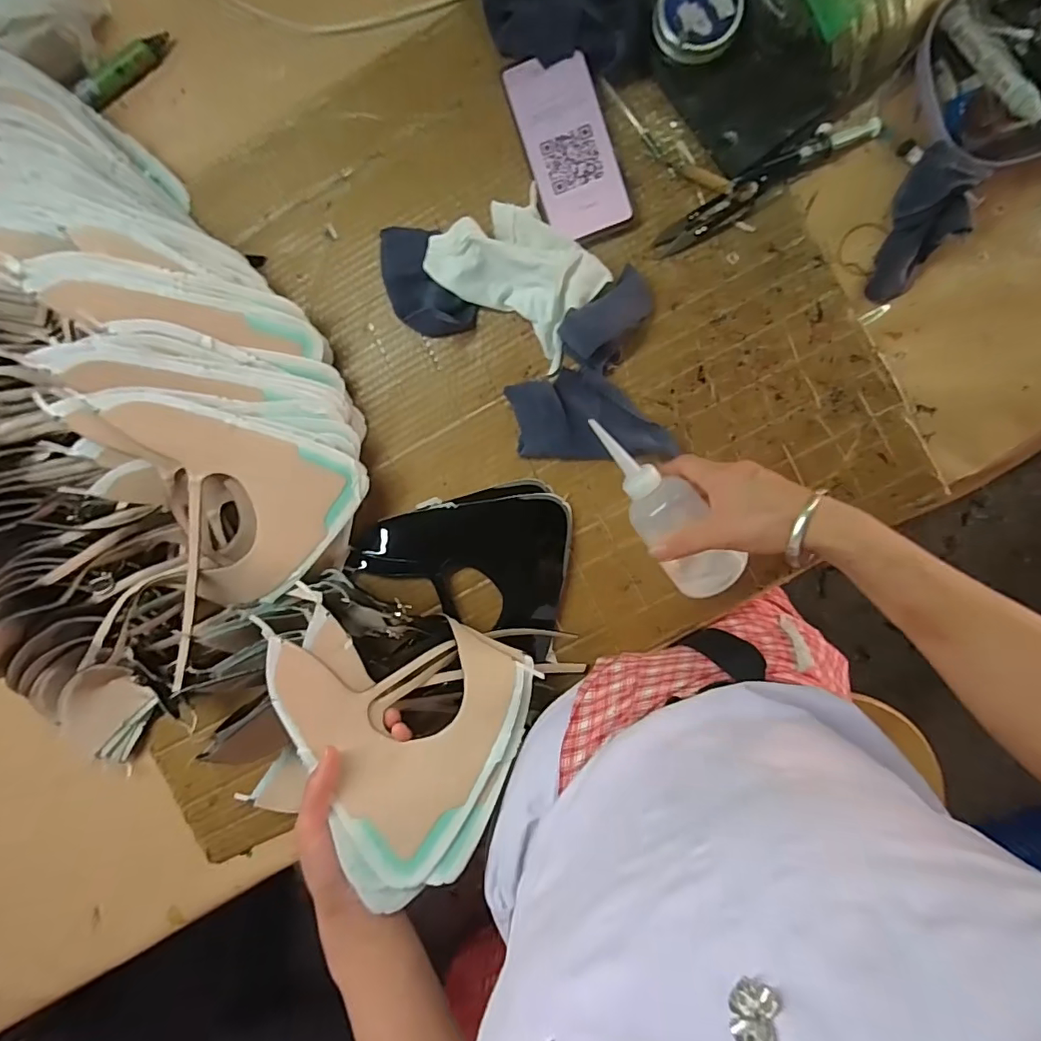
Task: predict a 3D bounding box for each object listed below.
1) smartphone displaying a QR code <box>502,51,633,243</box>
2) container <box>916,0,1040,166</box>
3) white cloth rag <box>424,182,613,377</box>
[{"bbox_3d":[0.044,-0.329,0.461,0.074,0.008,0.155,-18,93,5],"label":"smartphone displaying a QR code"},{"bbox_3d":[0.393,-0.359,0.411,0.119,0.067,0.130,-14,93,5],"label":"container"},{"bbox_3d":[-0.001,-0.226,0.464,0.159,0.035,0.106,40,96,1],"label":"white cloth rag"}]

